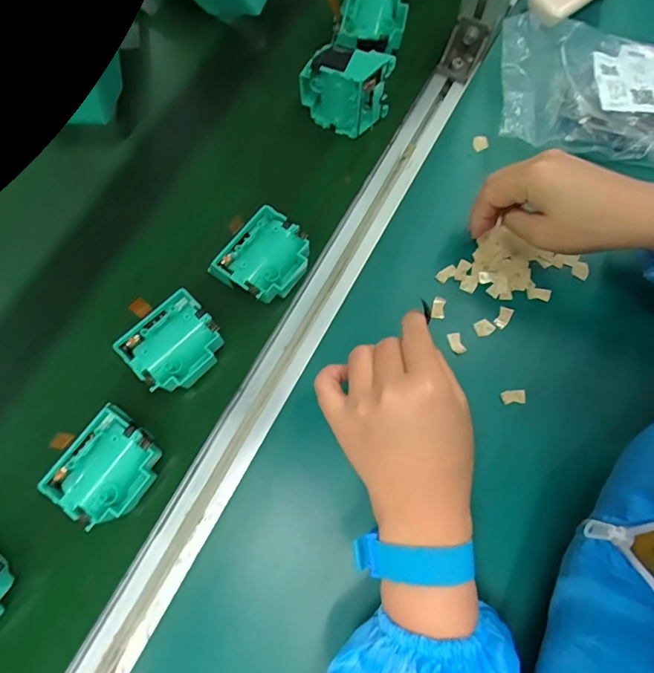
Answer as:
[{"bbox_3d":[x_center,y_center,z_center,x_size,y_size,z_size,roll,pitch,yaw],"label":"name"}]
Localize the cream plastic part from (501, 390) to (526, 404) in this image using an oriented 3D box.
[{"bbox_3d":[0.159,0.051,0.397,0.021,0.004,0.011,-5,79,0],"label":"cream plastic part"}]

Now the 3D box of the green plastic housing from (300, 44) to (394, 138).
[{"bbox_3d":[0.016,-0.229,0.436,0.079,0.068,0.036,15,79,3],"label":"green plastic housing"}]

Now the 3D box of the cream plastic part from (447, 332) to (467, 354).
[{"bbox_3d":[0.114,0.006,0.410,0.012,0.004,0.019,-17,79,-3],"label":"cream plastic part"}]

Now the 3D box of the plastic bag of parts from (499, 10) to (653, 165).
[{"bbox_3d":[0.264,-0.223,0.427,0.207,0.033,0.107,5,91,-10],"label":"plastic bag of parts"}]

